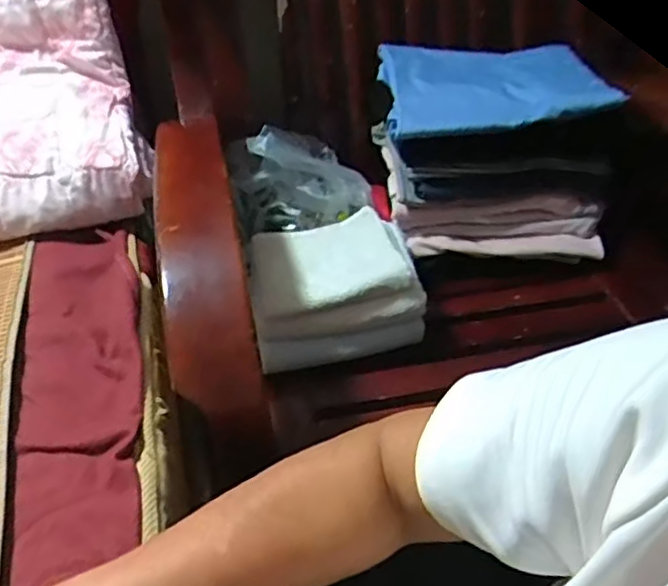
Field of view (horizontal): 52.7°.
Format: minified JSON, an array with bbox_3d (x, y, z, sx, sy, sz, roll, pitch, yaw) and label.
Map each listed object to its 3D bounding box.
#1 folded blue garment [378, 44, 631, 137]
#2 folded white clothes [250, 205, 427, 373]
[{"bbox_3d":[0.198,-0.271,0.861,0.267,0.034,0.198,-6,45,-5],"label":"folded blue garment"},{"bbox_3d":[-0.003,-0.014,0.789,0.184,0.084,0.172,-8,46,-8],"label":"folded white clothes"}]

